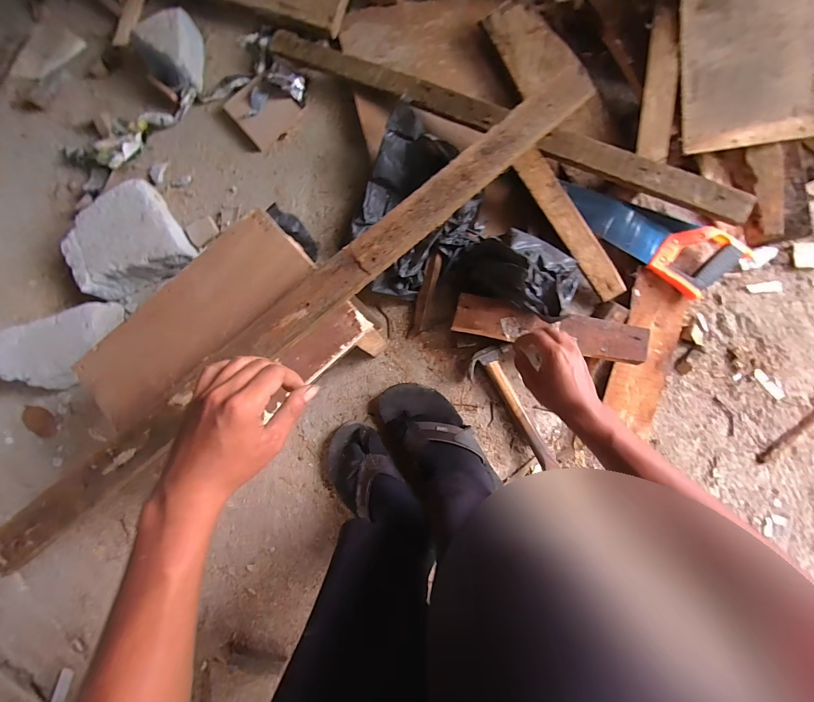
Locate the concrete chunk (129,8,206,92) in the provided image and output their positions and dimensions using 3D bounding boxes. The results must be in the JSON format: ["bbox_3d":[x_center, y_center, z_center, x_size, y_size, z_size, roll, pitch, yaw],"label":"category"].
[{"bbox_3d":[-0.477,-0.614,0.712,0.130,0.067,0.140,0,85,3],"label":"concrete chunk"}]

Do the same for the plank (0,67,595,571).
[{"bbox_3d":[-0.126,-0.055,0.417,0.869,0.028,0.070,-41,84,-1],"label":"plank"}]

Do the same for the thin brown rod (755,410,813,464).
[{"bbox_3d":[0.683,0.138,0.607,0.176,0.007,0.016,-38,84,-1],"label":"thin brown rod"}]

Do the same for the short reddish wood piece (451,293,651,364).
[{"bbox_3d":[0.233,-0.039,0.570,0.302,0.015,0.067,10,86,6],"label":"short reddish wood piece"}]

